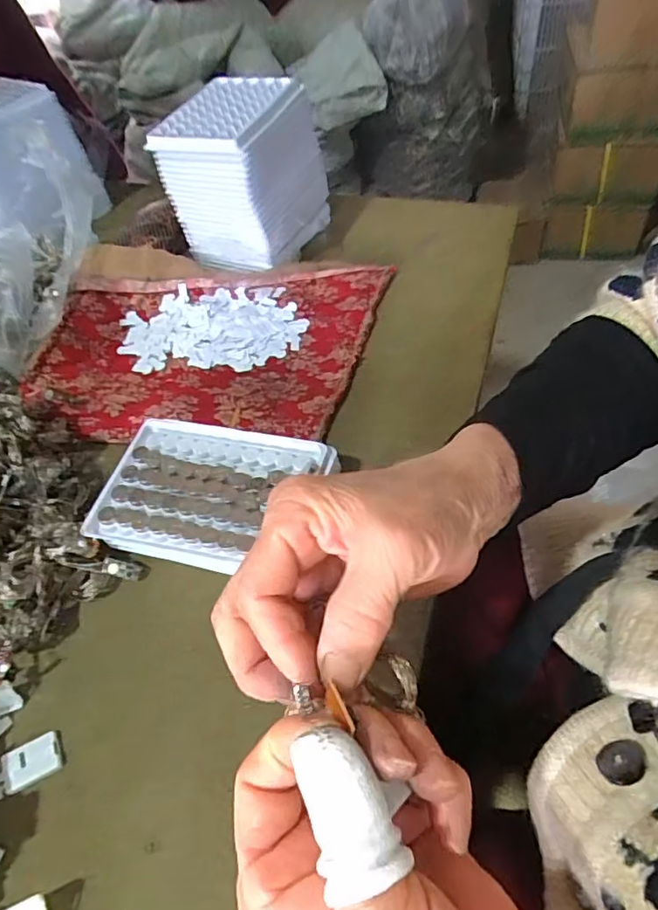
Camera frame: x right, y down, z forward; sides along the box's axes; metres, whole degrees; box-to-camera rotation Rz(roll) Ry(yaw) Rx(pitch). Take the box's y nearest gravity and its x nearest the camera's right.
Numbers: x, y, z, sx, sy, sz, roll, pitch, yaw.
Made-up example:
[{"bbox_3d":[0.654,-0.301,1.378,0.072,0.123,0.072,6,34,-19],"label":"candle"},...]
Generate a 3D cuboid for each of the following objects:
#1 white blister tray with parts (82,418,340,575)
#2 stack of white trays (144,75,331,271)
[{"bbox_3d":[-0.072,0.024,0.348,0.132,0.024,0.091,8,51,13],"label":"white blister tray with parts"},{"bbox_3d":[-0.075,-0.262,0.518,0.105,0.119,0.135,16,55,17],"label":"stack of white trays"}]

